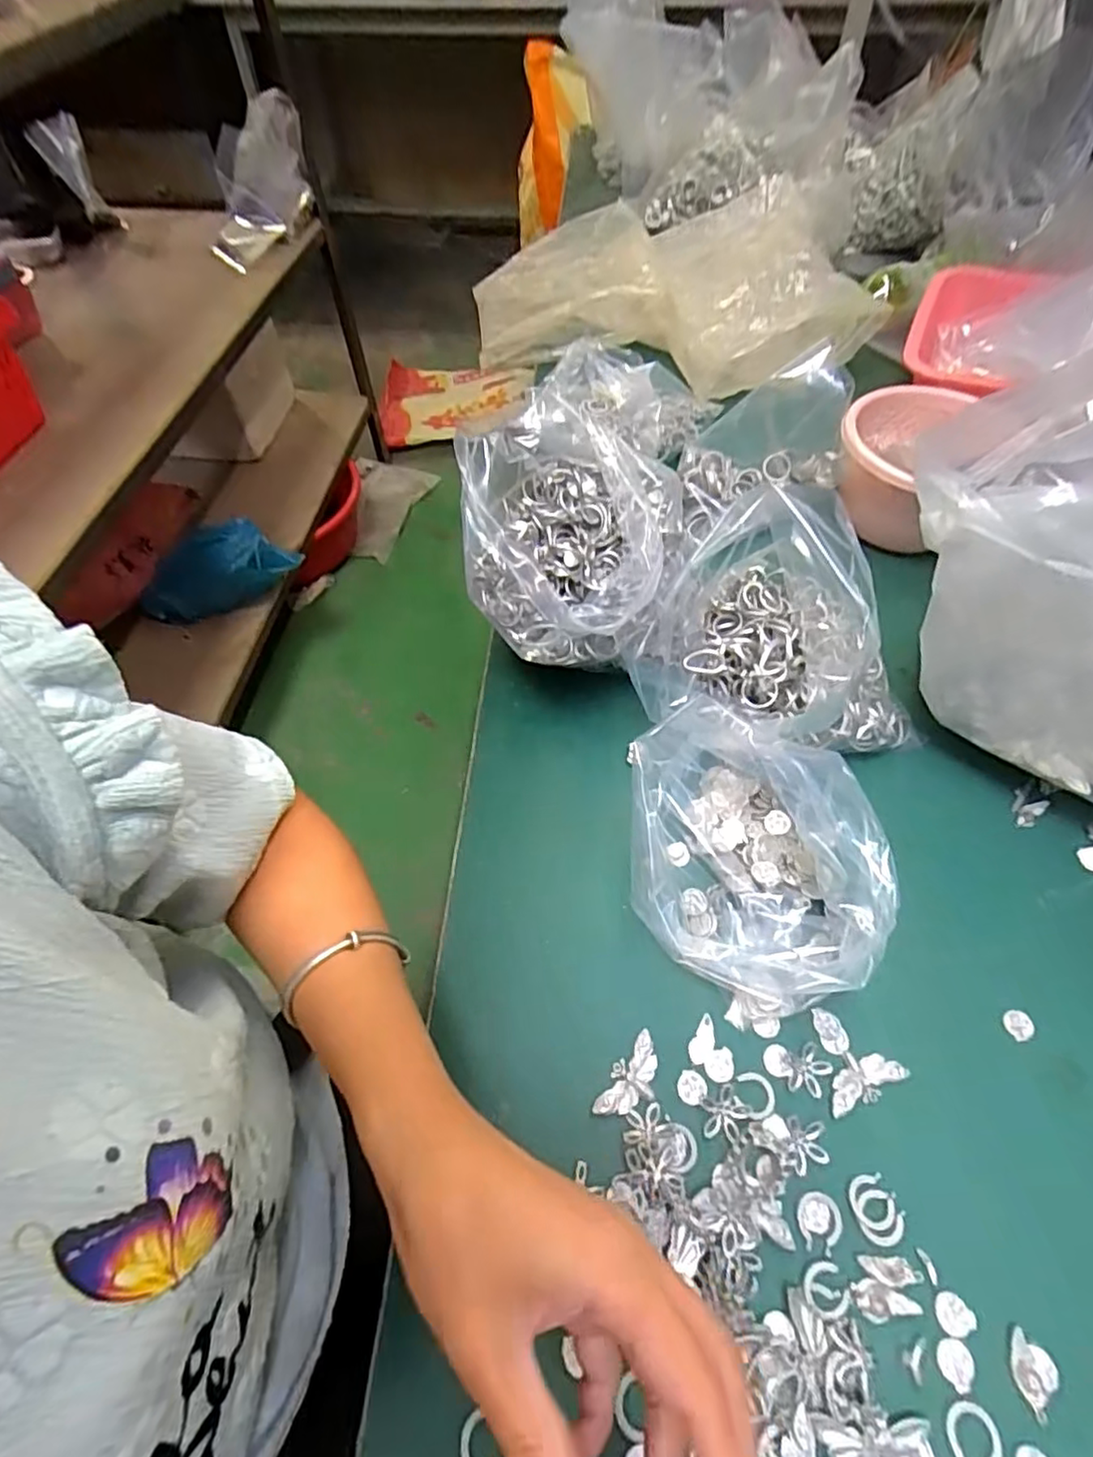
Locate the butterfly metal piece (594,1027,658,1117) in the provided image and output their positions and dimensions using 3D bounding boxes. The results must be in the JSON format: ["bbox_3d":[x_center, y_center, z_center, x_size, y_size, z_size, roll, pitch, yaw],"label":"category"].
[{"bbox_3d":[0.045,0.183,0.334,0.023,0.004,0.046,26,59,16],"label":"butterfly metal piece"}]

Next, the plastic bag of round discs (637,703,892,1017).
[{"bbox_3d":[0.110,0.071,0.361,0.122,0.091,0.151,-2,55,-1],"label":"plastic bag of round discs"}]

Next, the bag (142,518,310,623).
[{"bbox_3d":[-0.601,-0.289,1.157,0.281,0.155,0.084,-27,60,-16],"label":"bag"}]

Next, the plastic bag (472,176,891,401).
[{"bbox_3d":[0.128,-0.513,0.745,0.421,0.090,0.343,-6,56,-2],"label":"plastic bag"}]

